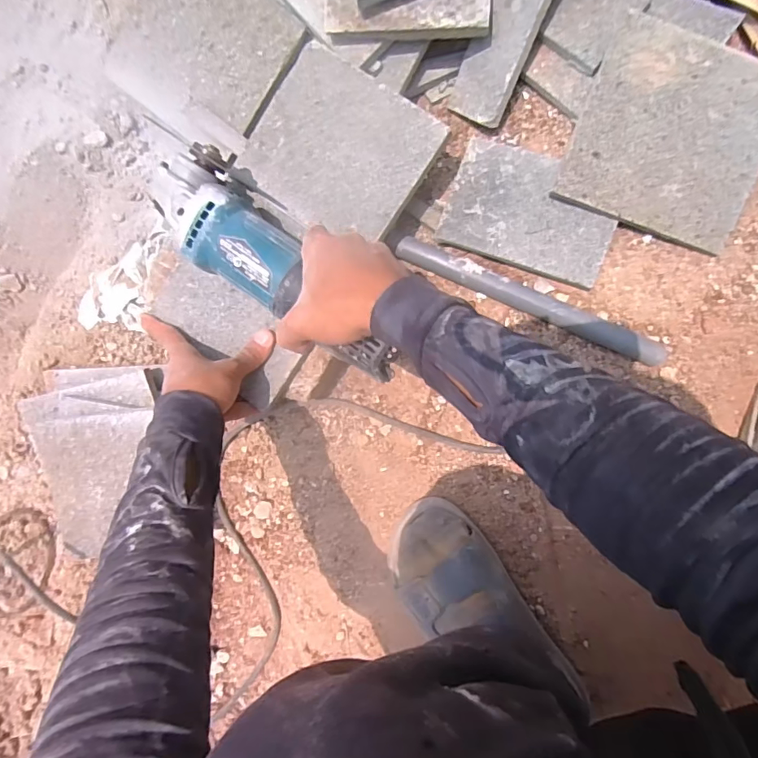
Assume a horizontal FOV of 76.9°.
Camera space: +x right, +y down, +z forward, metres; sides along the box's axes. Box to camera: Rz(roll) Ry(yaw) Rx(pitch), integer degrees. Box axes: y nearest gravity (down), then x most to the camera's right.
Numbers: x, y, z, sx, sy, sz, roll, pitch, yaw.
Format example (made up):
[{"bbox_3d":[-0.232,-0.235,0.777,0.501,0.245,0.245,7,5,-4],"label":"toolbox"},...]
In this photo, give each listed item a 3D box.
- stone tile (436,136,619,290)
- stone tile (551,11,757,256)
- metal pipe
[{"bbox_3d":[0.139,-0.154,0.438,0.146,0.018,0.100,20,97,5],"label":"stone tile"},{"bbox_3d":[0.249,-0.204,0.402,0.156,0.005,0.151,21,100,-1],"label":"stone tile"},{"bbox_3d":[0.136,-0.074,0.443,0.256,0.021,0.021,25,103,3],"label":"metal pipe"}]

